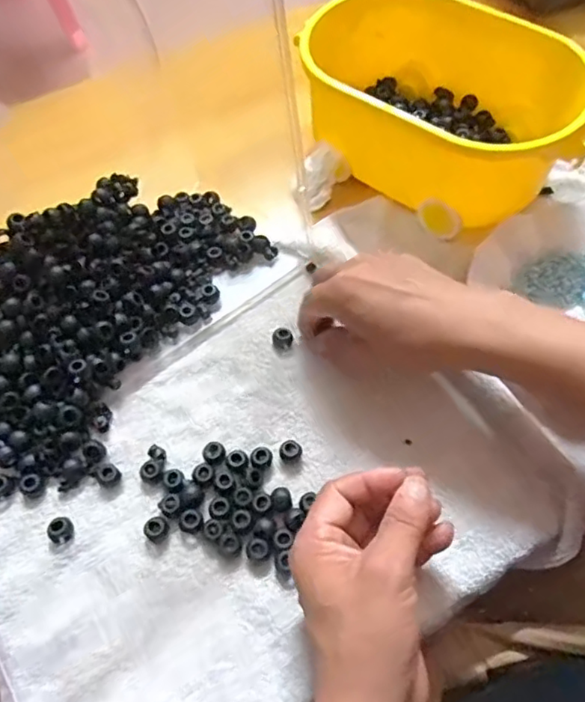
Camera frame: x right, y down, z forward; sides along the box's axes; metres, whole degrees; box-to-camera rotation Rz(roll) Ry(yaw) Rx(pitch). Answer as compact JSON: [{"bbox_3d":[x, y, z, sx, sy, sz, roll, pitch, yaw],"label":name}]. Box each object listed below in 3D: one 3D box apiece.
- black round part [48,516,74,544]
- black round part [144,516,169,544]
[{"bbox_3d":[-0.148,0.115,0.384,0.015,0.010,0.016,0,59,0],"label":"black round part"},{"bbox_3d":[-0.087,0.115,0.385,0.015,0.008,0.015,0,59,0],"label":"black round part"}]

